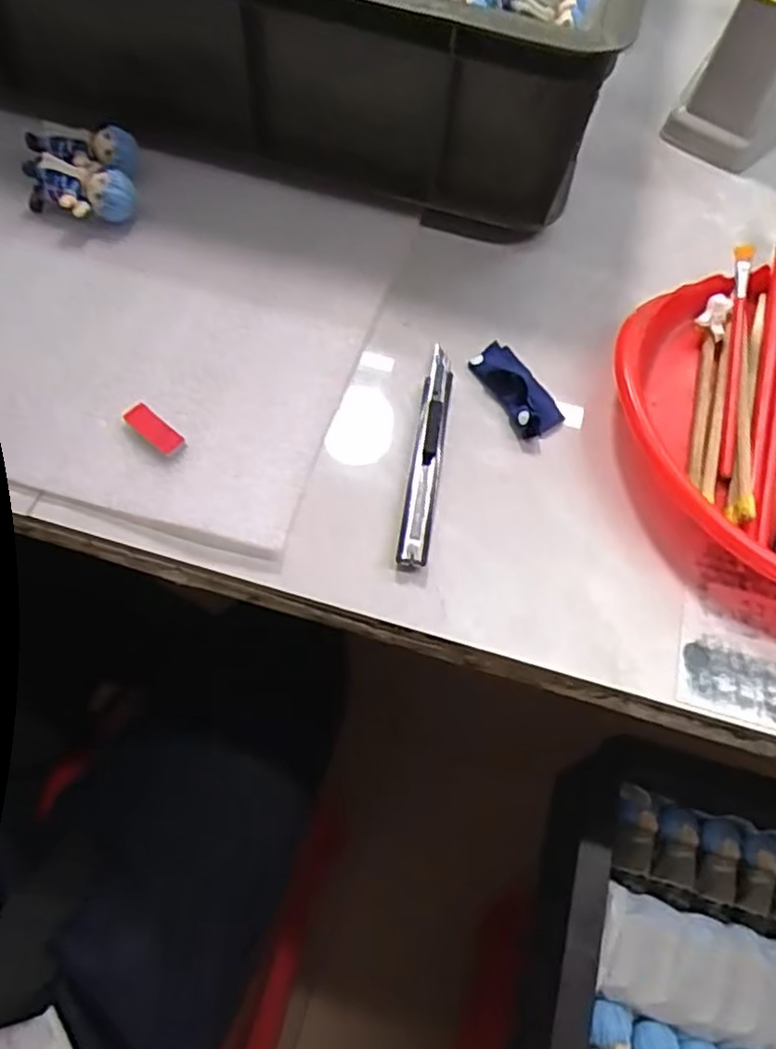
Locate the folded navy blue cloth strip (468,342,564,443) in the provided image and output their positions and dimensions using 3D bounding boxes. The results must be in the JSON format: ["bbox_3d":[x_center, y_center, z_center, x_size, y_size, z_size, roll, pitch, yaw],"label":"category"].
[{"bbox_3d":[0.071,-0.076,0.395,0.028,0.016,0.062,-32,68,-19],"label":"folded navy blue cloth strip"}]

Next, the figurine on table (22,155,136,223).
[{"bbox_3d":[-0.190,-0.203,0.431,0.068,0.024,0.030,13,62,3],"label":"figurine on table"}]

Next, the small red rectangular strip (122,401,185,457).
[{"bbox_3d":[-0.121,-0.049,0.363,0.036,0.009,0.013,39,66,16],"label":"small red rectangular strip"}]

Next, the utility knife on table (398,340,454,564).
[{"bbox_3d":[0.021,-0.040,0.370,0.015,0.010,0.137,9,62,1],"label":"utility knife on table"}]

